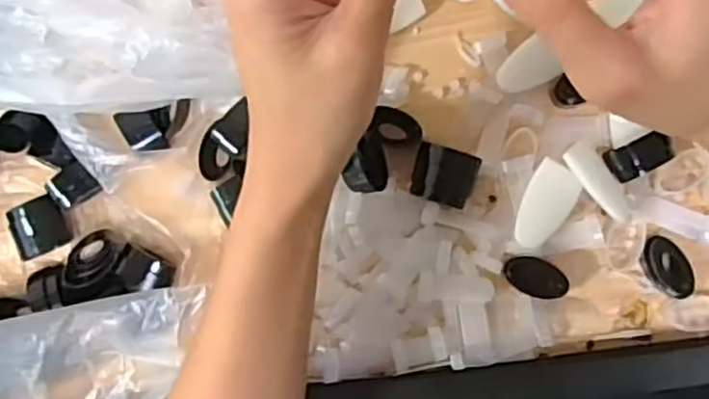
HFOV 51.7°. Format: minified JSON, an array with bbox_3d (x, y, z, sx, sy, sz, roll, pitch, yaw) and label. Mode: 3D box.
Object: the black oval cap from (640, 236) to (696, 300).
[{"bbox_3d":[0.156,0.034,0.364,0.019,0.010,0.032,-35,85,8],"label":"black oval cap"}]

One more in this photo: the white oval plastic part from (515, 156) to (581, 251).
[{"bbox_3d":[0.097,0.003,0.377,0.024,0.007,0.044,30,95,8],"label":"white oval plastic part"}]

